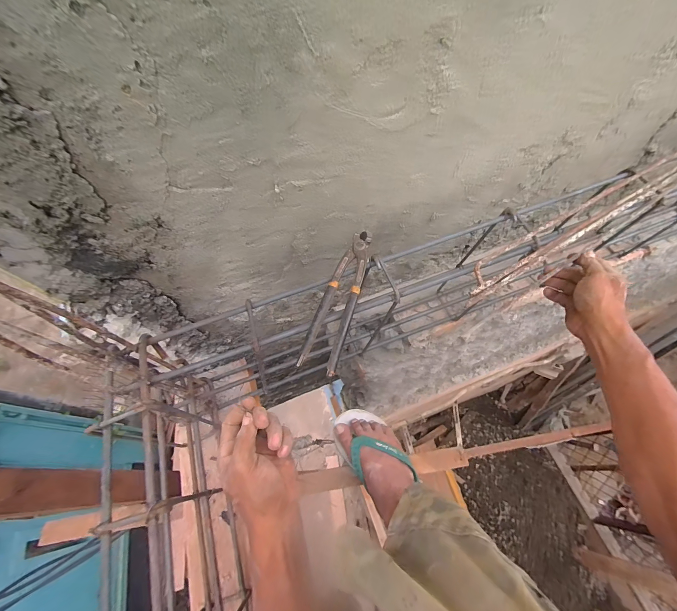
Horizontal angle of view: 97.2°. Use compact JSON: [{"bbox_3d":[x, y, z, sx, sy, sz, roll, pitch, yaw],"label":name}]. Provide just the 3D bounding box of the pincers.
[{"bbox_3d":[0.003,-0.013,0.401,0.048,0.014,0.210,14,63,10],"label":"pincers"}]

